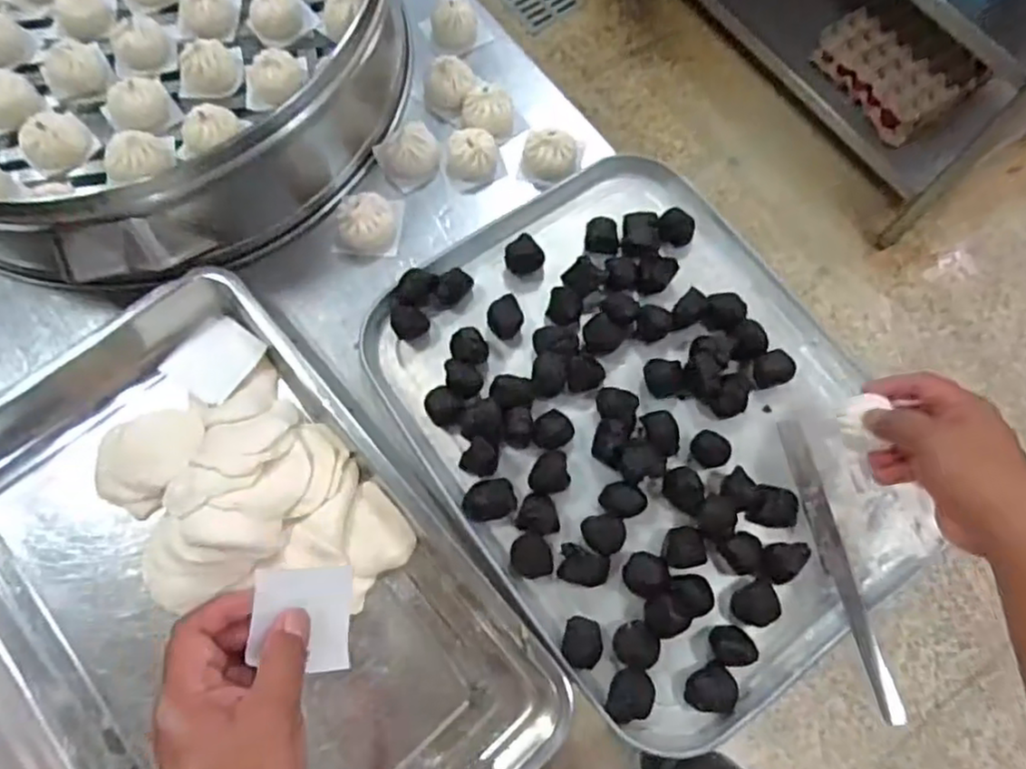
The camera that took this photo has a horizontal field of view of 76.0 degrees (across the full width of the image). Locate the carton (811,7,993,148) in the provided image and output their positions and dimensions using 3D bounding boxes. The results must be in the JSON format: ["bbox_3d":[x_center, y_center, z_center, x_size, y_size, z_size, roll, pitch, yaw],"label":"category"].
[{"bbox_3d":[0.843,-0.703,1.468,0.184,0.084,0.306,-32,72,-12],"label":"carton"}]

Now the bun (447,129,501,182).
[{"bbox_3d":[-0.041,-0.229,0.657,0.044,0.038,0.048,0,68,0],"label":"bun"}]

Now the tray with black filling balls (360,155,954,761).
[{"bbox_3d":[0.114,0.023,0.569,0.365,0.046,0.461,-35,72,-13],"label":"tray with black filling balls"}]

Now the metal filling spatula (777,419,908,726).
[{"bbox_3d":[0.263,0.144,0.530,0.024,0.008,0.241,-12,69,-5],"label":"metal filling spatula"}]

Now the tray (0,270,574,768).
[{"bbox_3d":[-0.241,0.172,0.515,0.352,0.061,0.515,-39,73,-14],"label":"tray"}]

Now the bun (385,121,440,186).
[{"bbox_3d":[-0.103,-0.235,0.656,0.060,0.044,0.057,-12,69,-5],"label":"bun"}]

